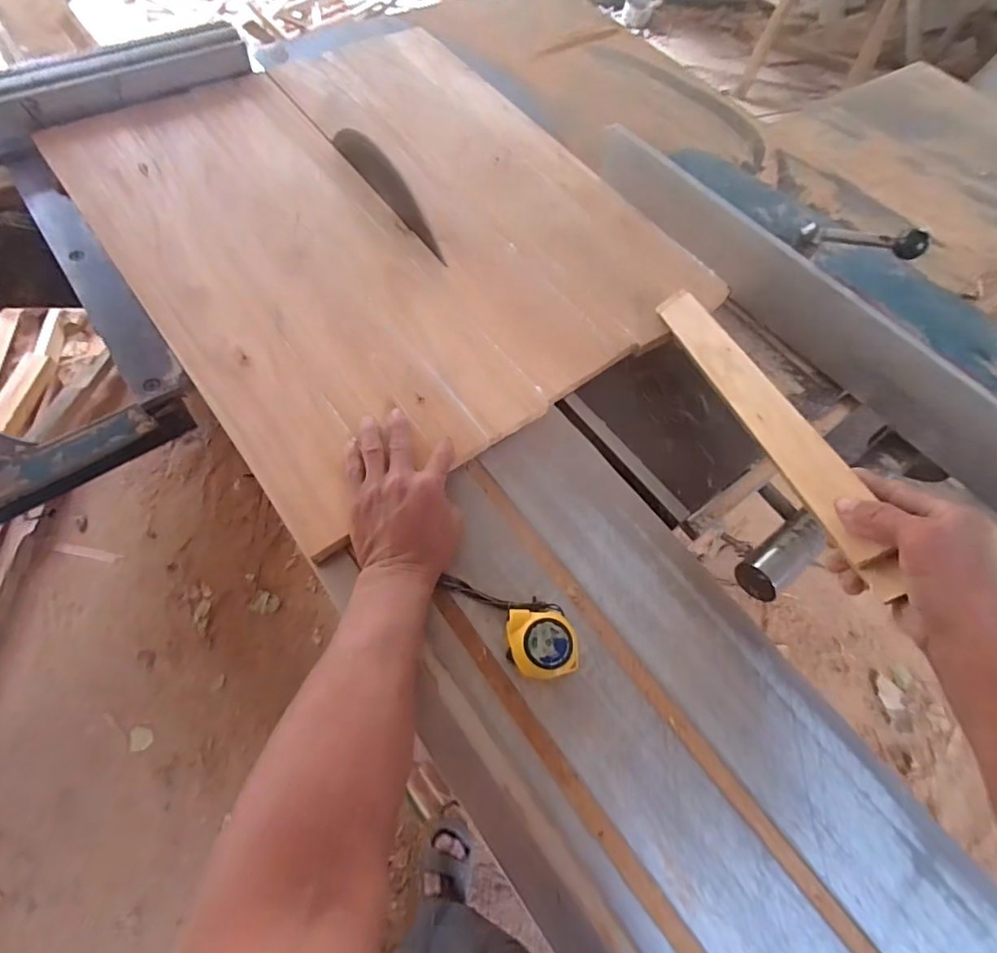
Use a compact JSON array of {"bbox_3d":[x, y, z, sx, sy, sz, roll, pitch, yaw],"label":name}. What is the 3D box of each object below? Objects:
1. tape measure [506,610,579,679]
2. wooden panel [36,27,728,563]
[{"bbox_3d":[0.037,0.145,0.445,0.059,0.035,0.053,2,60,-4],"label":"tape measure"},{"bbox_3d":[-0.154,-0.342,0.666,0.582,0.014,0.705,-34,72,-20],"label":"wooden panel"}]

